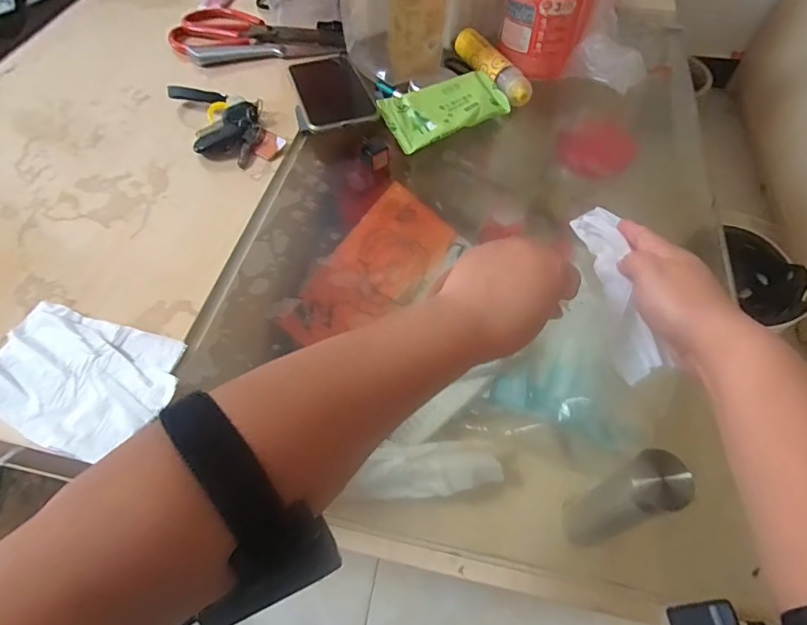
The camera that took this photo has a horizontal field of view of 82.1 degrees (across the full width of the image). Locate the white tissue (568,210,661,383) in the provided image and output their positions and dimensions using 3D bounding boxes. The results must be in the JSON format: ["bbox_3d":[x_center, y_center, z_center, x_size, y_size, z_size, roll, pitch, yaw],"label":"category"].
[{"bbox_3d":[0.165,-0.018,0.359,0.021,0.030,0.140,-6,68,-2],"label":"white tissue"}]

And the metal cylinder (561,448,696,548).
[{"bbox_3d":[0.170,0.154,0.372,0.036,0.178,0.040,-21,59,-12],"label":"metal cylinder"}]

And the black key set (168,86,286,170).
[{"bbox_3d":[-0.191,-0.207,0.502,0.081,0.023,0.138,-27,60,-15],"label":"black key set"}]

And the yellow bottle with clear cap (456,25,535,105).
[{"bbox_3d":[0.100,-0.281,0.527,0.026,0.024,0.126,-25,60,-14],"label":"yellow bottle with clear cap"}]

